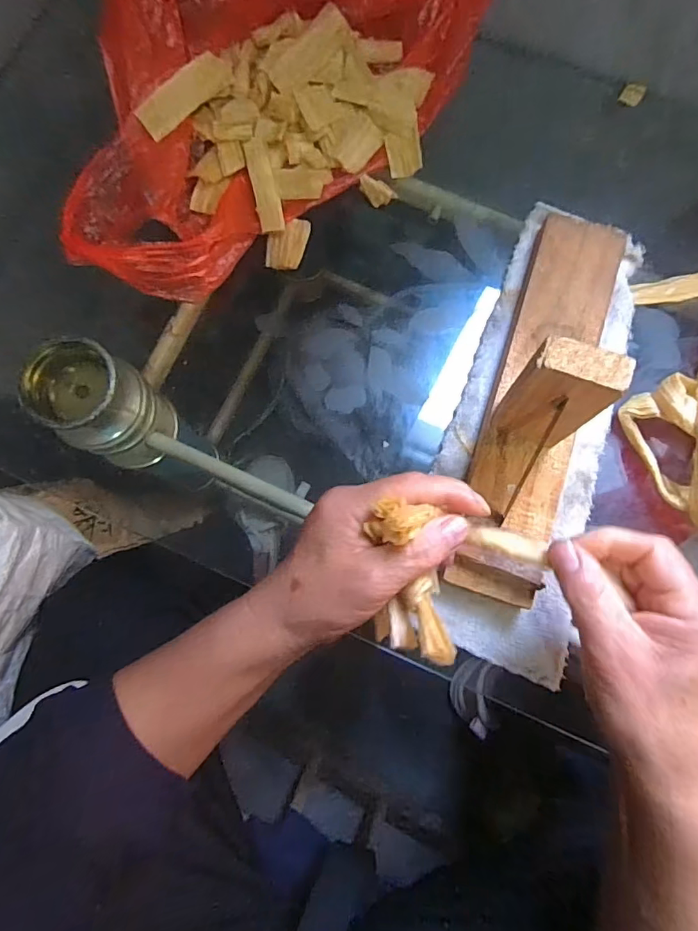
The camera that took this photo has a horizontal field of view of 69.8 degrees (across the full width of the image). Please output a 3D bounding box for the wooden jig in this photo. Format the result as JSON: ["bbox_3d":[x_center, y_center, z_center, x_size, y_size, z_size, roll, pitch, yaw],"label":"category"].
[{"bbox_3d":[0.132,-0.054,0.297,0.062,0.111,0.280,18,80,3],"label":"wooden jig"}]

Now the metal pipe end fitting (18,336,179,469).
[{"bbox_3d":[-0.208,-0.047,0.430,0.071,0.137,0.075,27,81,5],"label":"metal pipe end fitting"}]

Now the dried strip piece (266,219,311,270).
[{"bbox_3d":[-0.047,-0.169,0.379,0.028,0.006,0.042,13,80,2],"label":"dried strip piece"}]

